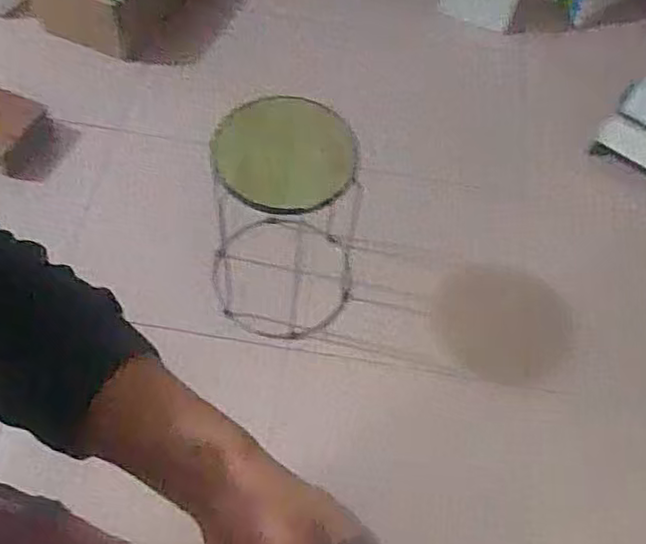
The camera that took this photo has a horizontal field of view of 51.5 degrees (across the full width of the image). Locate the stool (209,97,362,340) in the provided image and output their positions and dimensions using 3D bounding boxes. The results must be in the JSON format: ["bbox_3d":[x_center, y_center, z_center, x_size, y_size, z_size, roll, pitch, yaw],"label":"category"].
[{"bbox_3d":[-0.089,-0.137,1.610,0.372,0.581,0.381,2,59,-3],"label":"stool"}]

